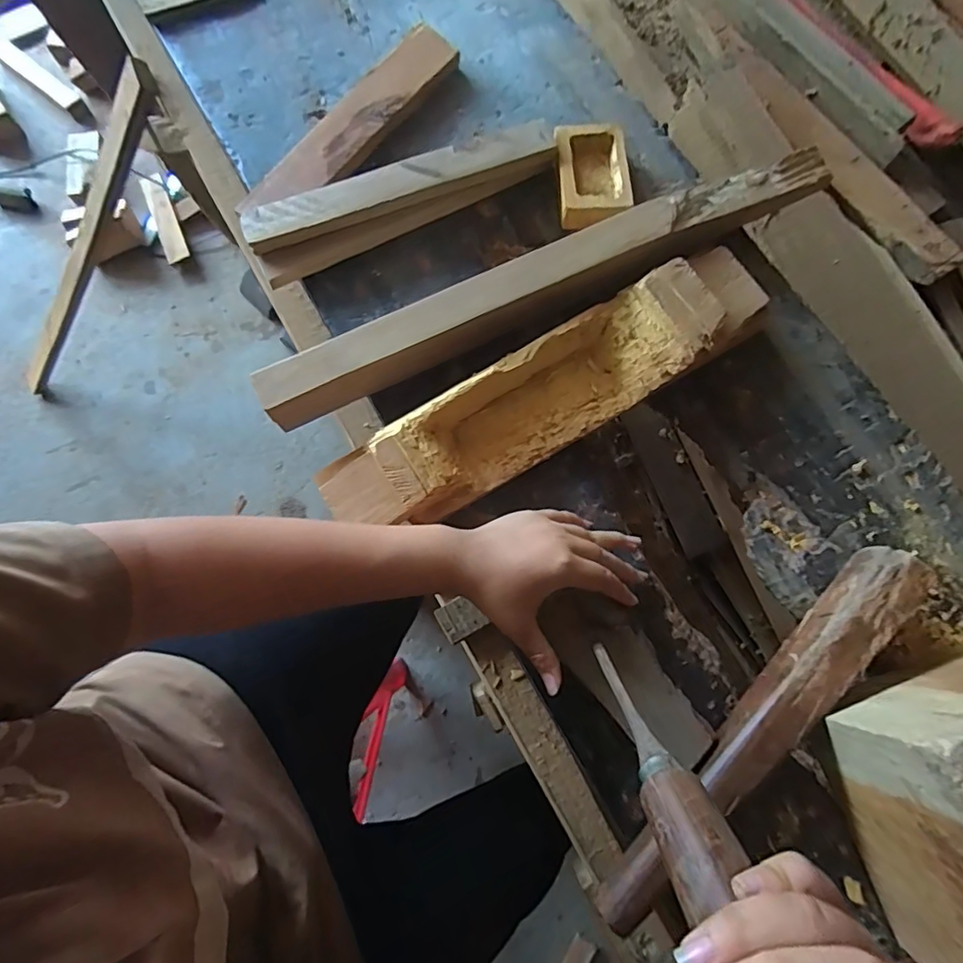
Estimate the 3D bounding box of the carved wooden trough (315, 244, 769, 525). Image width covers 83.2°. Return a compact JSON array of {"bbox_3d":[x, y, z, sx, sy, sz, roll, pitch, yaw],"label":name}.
[{"bbox_3d":[0.060,-0.075,0.448,0.390,0.043,0.086,-30,79,-8],"label":"carved wooden trough"}]

